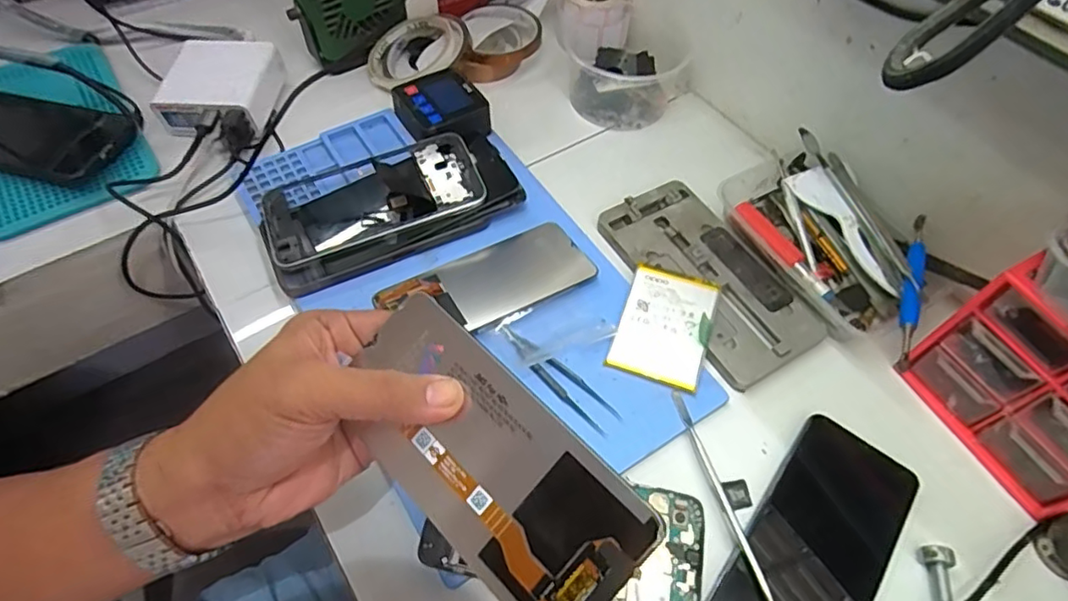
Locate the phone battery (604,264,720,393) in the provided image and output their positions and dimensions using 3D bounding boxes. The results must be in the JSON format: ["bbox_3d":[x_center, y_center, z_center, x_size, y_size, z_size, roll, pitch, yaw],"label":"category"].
[{"bbox_3d":[0.095,0.015,0.427,0.062,0.010,0.090,18,62,11],"label":"phone battery"}]

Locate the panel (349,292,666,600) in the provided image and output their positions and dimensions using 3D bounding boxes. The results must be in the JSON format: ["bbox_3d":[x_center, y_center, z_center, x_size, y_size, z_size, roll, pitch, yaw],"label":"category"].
[{"bbox_3d":[-0.024,0.069,0.259,0.153,0.006,0.070,40,89,22],"label":"panel"}]

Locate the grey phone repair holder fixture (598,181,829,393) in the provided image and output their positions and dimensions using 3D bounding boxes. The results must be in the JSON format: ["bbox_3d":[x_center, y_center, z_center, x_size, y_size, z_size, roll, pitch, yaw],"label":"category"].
[{"bbox_3d":[0.133,-0.021,0.460,0.093,0.011,0.178,-24,61,-18],"label":"grey phone repair holder fixture"}]

